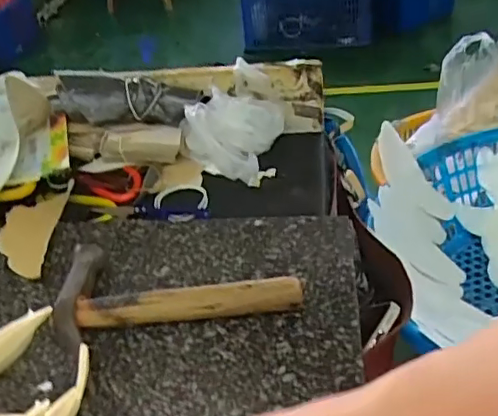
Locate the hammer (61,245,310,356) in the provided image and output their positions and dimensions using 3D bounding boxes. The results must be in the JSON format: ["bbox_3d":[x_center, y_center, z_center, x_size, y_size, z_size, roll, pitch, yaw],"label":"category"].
[{"bbox_3d":[-0.057,0.065,0.474,0.189,0.026,0.089,-6,39,0],"label":"hammer"}]

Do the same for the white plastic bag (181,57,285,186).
[{"bbox_3d":[-0.022,-0.085,0.611,0.102,0.082,0.151,0,39,8],"label":"white plastic bag"}]

